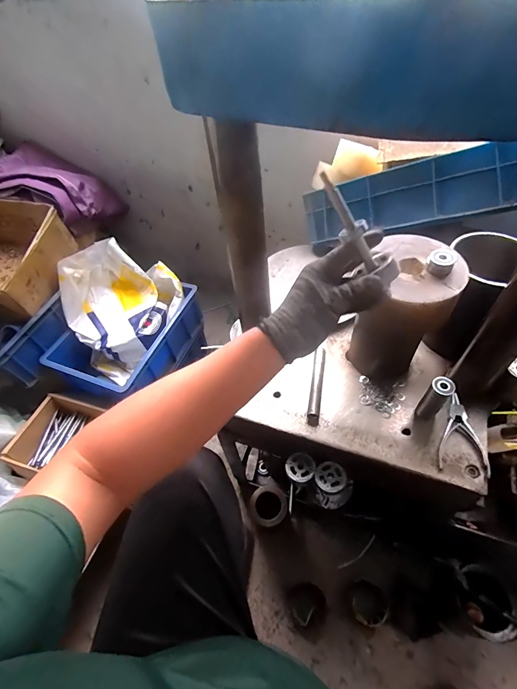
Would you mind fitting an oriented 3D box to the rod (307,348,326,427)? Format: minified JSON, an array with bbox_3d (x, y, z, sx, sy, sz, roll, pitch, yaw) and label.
[{"bbox_3d":[0.105,0.073,0.615,0.020,0.025,0.147,6,53,11],"label":"rod"}]

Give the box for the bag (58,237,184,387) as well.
[{"bbox_3d":[-0.408,-0.108,1.017,0.276,0.256,0.322,27,59,24],"label":"bag"}]

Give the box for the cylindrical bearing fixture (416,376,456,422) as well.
[{"bbox_3d":[0.279,0.088,0.542,0.030,0.090,0.027,35,63,28],"label":"cylindrical bearing fixture"}]

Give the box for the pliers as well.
[{"bbox_3d":[0.315,0.139,0.543,0.068,0.012,0.126,4,53,8],"label":"pliers"}]

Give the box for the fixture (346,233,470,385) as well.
[{"bbox_3d":[0.229,-0.047,0.559,0.118,0.238,0.127,-3,52,4],"label":"fixture"}]

